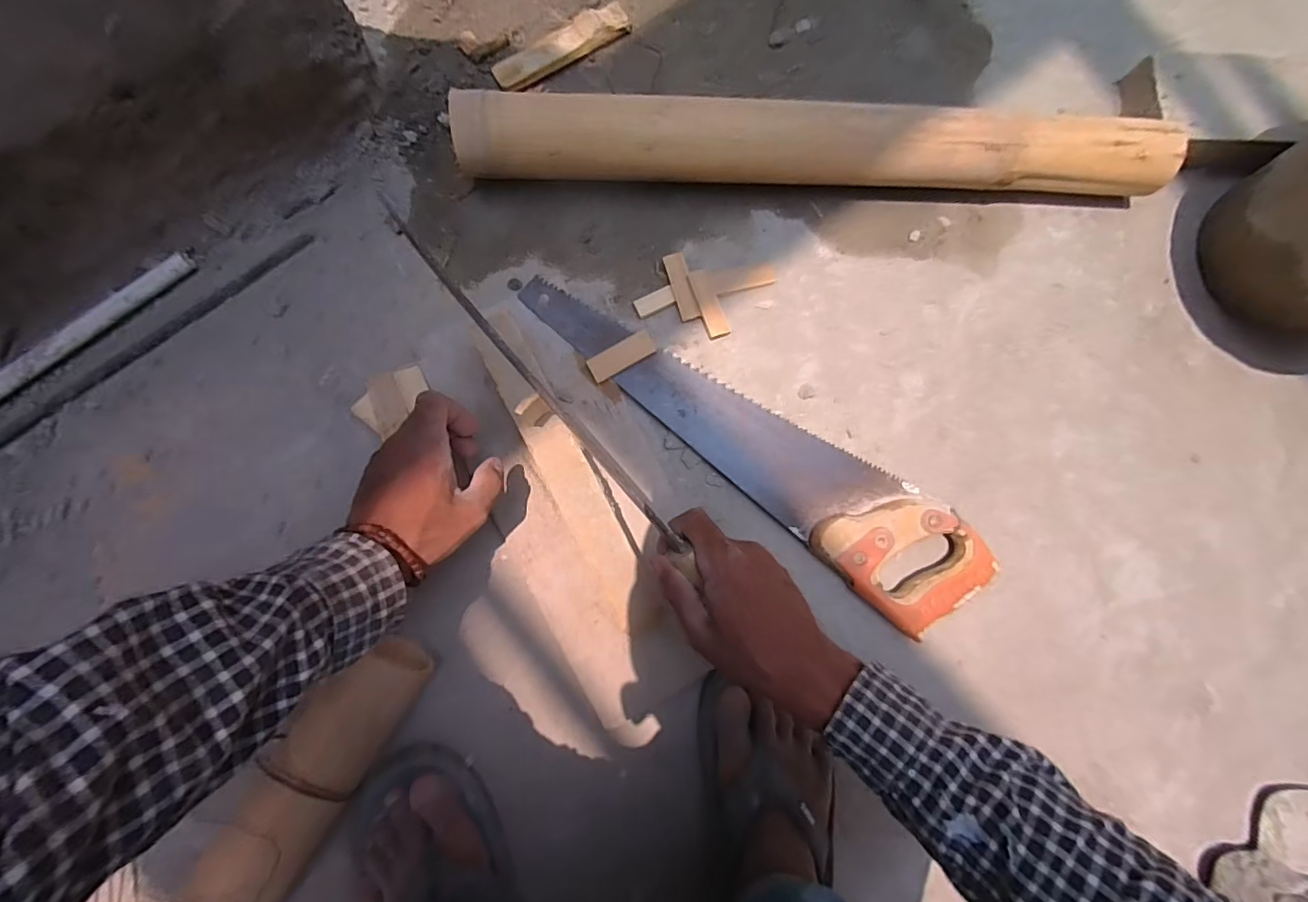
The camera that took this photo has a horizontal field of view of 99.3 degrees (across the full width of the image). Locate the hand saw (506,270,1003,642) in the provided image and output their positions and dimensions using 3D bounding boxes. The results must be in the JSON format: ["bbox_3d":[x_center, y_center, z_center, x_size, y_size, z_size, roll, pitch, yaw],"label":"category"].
[{"bbox_3d":[0.099,-0.020,0.518,0.480,0.029,0.108,41,83,0],"label":"hand saw"}]

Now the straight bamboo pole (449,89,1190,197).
[{"bbox_3d":[0.163,-0.279,0.529,0.675,0.075,0.067,-2,85,-5],"label":"straight bamboo pole"}]

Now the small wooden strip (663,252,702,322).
[{"bbox_3d":[0.027,-0.156,0.527,0.020,0.005,0.063,-17,96,6],"label":"small wooden strip"}]

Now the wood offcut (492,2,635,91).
[{"bbox_3d":[-0.091,-0.398,0.548,0.144,0.010,0.033,-33,88,-7],"label":"wood offcut"}]

